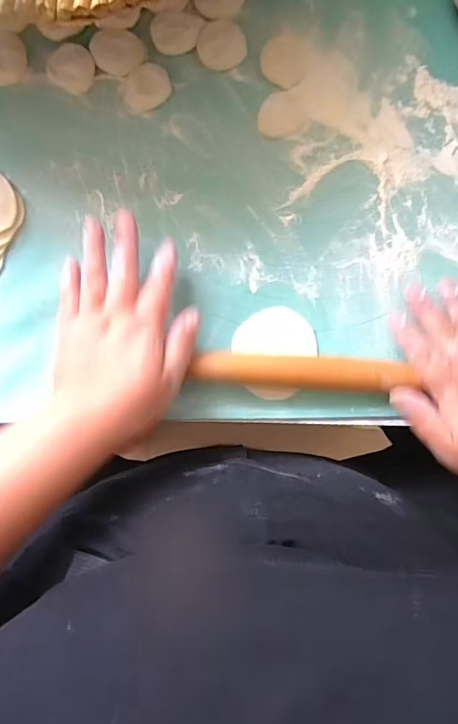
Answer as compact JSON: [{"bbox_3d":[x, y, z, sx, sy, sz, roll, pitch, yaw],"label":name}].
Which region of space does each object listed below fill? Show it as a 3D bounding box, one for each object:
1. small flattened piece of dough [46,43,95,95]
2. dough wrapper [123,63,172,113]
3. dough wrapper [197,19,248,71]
[{"bbox_3d":[-0.123,-0.231,0.373,0.035,0.004,0.034,0,87,-2],"label":"small flattened piece of dough"},{"bbox_3d":[-0.064,-0.214,0.371,0.037,0.008,0.031,-14,88,-3],"label":"dough wrapper"},{"bbox_3d":[-0.005,-0.254,0.380,0.038,0.006,0.035,-7,87,-3],"label":"dough wrapper"}]

